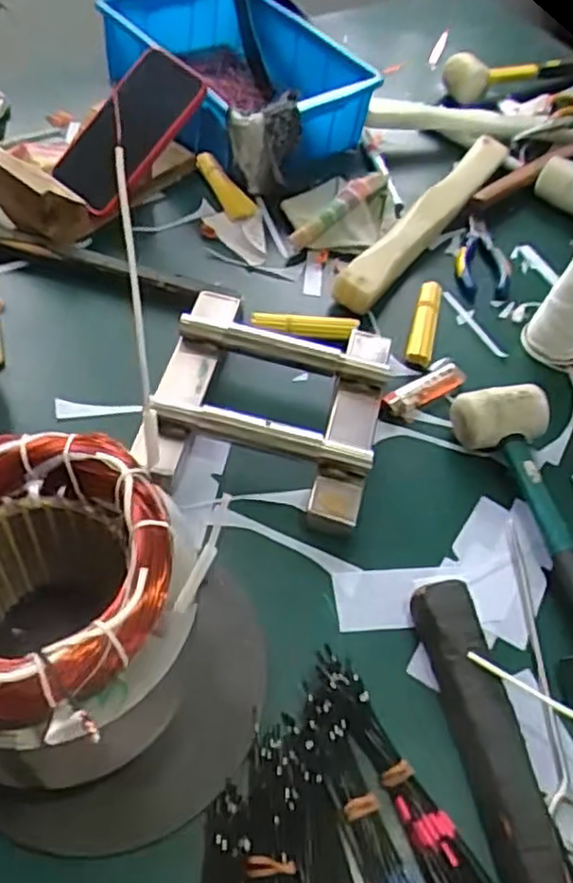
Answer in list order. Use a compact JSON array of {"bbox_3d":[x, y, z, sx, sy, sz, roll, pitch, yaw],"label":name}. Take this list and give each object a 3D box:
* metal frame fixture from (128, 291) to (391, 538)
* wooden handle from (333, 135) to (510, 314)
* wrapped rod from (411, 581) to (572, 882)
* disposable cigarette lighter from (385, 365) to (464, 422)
[{"bbox_3d":[-0.015,-0.034,0.572,0.178,0.045,0.187,15,53,3],"label":"metal frame fixture"},{"bbox_3d":[0.159,-0.249,0.764,0.038,0.039,0.354,32,56,15],"label":"wooden handle"},{"bbox_3d":[0.136,0.223,0.415,0.038,0.029,0.289,-7,55,-13],"label":"wrapped rod"},{"bbox_3d":[0.122,-0.045,0.621,0.089,0.017,0.028,-31,63,-27],"label":"disposable cigarette lighter"}]

